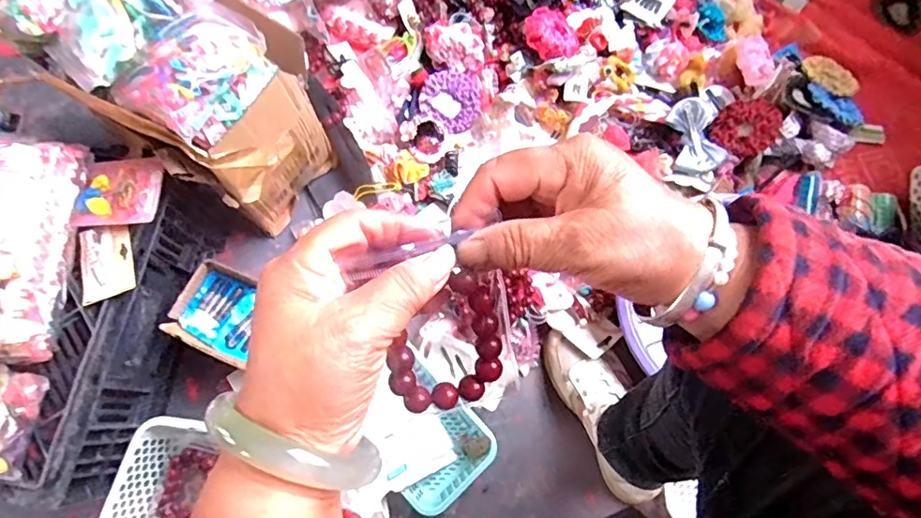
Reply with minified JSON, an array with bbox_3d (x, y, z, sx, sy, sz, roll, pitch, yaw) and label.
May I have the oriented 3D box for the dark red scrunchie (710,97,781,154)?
[{"bbox_3d":[0.441,-0.204,0.818,0.091,0.028,0.091,-13,65,28],"label":"dark red scrunchie"}]

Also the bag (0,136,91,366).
[{"bbox_3d":[-0.454,-0.008,0.533,0.095,0.070,0.224,-2,75,-2],"label":"bag"}]

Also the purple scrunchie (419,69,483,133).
[{"bbox_3d":[-0.012,-0.256,0.837,0.094,0.024,0.089,0,75,-2],"label":"purple scrunchie"}]

